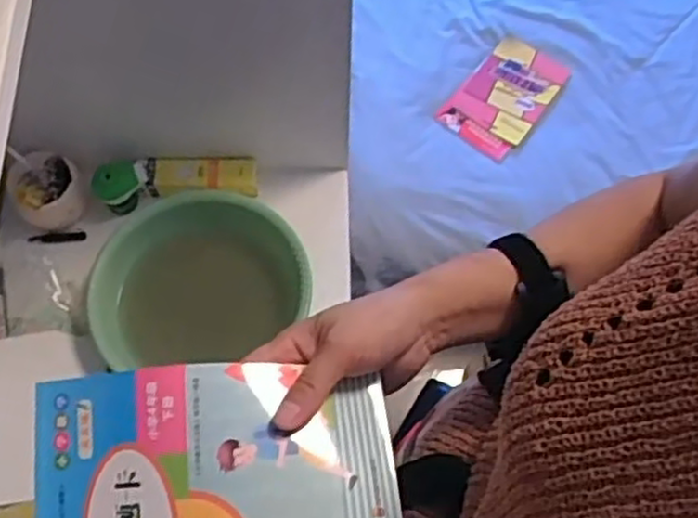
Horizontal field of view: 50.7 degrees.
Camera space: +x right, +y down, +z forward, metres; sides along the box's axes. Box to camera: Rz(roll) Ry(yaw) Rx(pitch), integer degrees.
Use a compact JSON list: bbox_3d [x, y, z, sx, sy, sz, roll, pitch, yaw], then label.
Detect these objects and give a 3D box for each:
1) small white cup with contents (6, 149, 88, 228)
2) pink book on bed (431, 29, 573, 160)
[{"bbox_3d":[-0.438,-0.099,1.058,0.103,0.089,0.086,-21,70,-10],"label":"small white cup with contents"},{"bbox_3d":[0.337,-0.350,1.579,0.170,0.014,0.281,39,76,6],"label":"pink book on bed"}]

